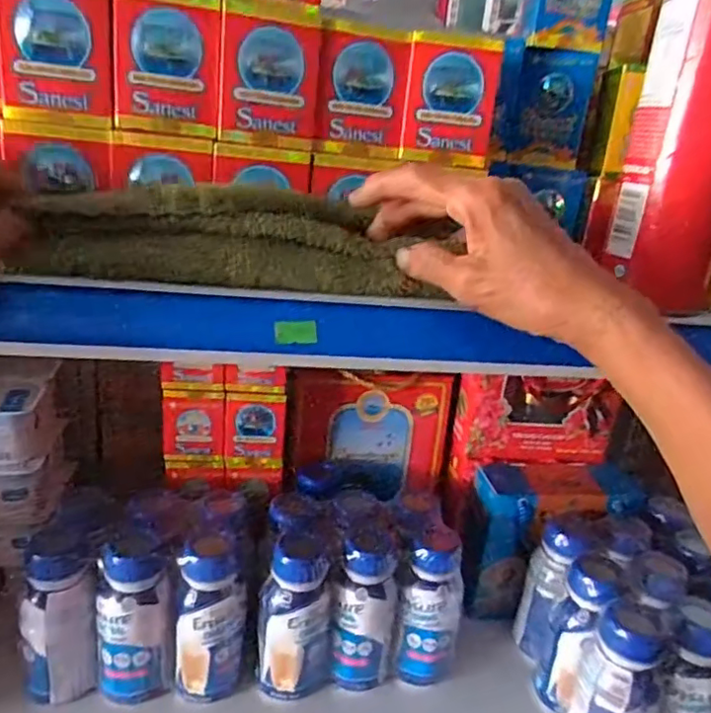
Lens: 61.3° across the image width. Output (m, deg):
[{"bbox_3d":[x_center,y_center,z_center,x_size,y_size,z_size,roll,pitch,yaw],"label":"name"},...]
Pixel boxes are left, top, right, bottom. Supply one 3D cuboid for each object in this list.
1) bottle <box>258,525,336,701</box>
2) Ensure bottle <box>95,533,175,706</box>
[{"bbox_3d":[-0.047,0.212,0.506,0.061,0.149,0.065,5,19,-3],"label":"bottle"},{"bbox_3d":[-0.180,0.206,0.485,0.053,0.134,0.063,-3,21,-26],"label":"Ensure bottle"}]

